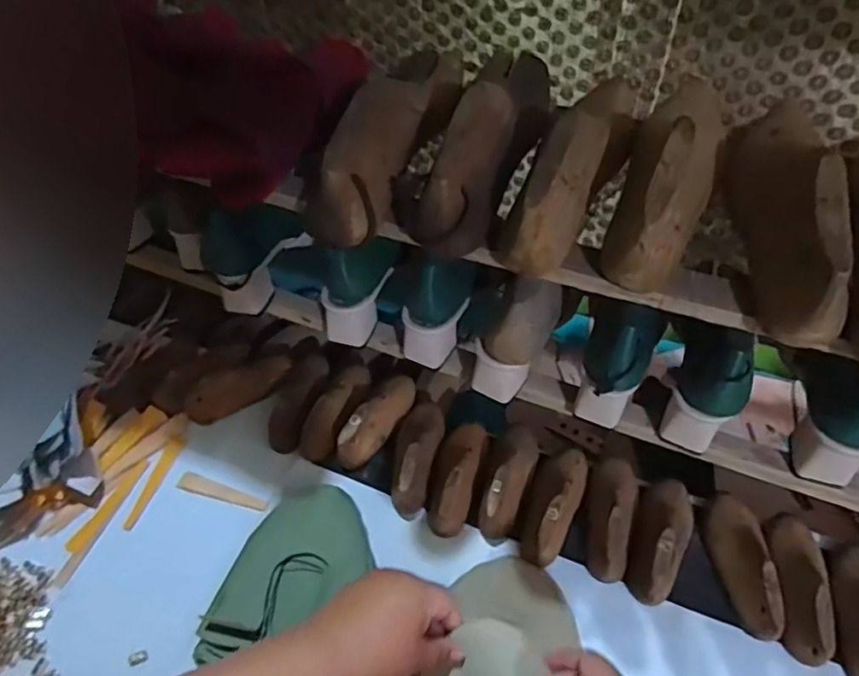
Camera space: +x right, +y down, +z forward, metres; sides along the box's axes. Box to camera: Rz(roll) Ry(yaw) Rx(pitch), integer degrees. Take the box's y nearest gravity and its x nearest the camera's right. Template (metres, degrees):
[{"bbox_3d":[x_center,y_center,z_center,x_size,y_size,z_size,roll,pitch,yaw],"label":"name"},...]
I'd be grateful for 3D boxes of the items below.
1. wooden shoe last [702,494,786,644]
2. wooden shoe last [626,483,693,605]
[{"bbox_3d":[0.306,0.214,0.573,0.052,0.051,0.140,3,52,7],"label":"wooden shoe last"},{"bbox_3d":[0.234,0.199,0.595,0.053,0.055,0.135,23,57,21],"label":"wooden shoe last"}]

